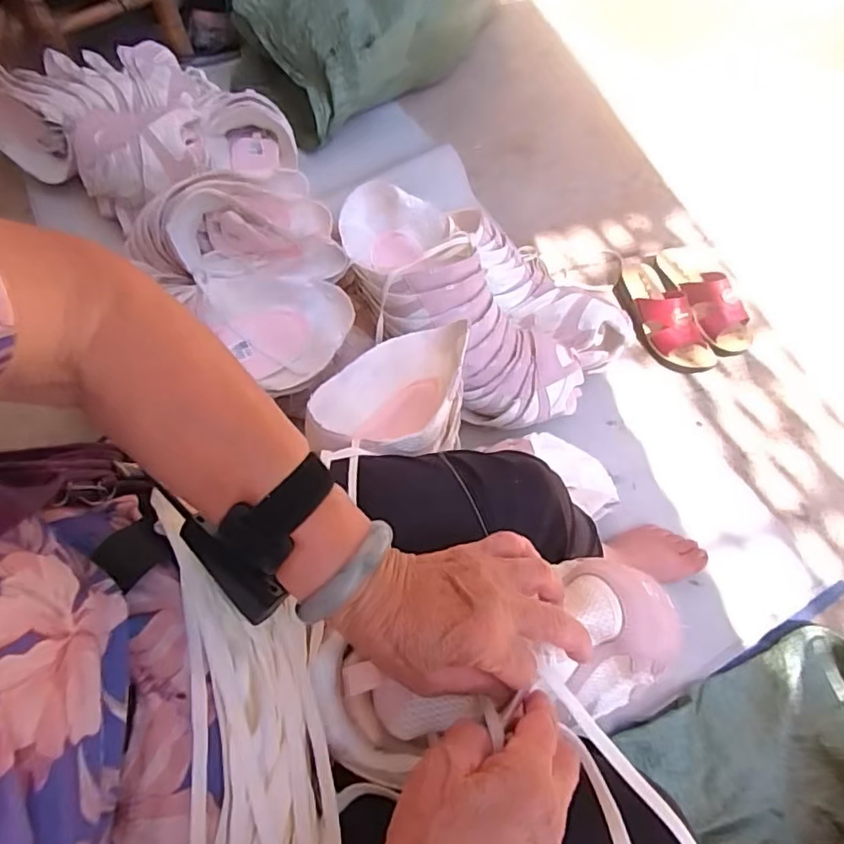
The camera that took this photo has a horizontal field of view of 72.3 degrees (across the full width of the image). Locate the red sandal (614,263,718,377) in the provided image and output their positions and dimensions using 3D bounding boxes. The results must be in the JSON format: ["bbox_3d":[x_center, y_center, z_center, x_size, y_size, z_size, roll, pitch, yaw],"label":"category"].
[{"bbox_3d":[0.394,-0.180,0.952,0.090,0.080,0.224,-21,63,-9],"label":"red sandal"}]

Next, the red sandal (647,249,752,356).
[{"bbox_3d":[0.470,-0.219,0.982,0.080,0.077,0.235,-19,63,-8],"label":"red sandal"}]

